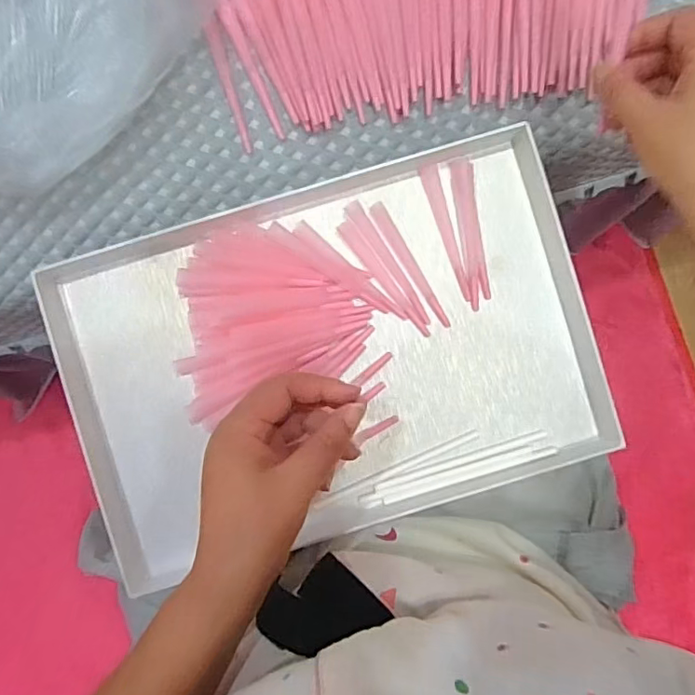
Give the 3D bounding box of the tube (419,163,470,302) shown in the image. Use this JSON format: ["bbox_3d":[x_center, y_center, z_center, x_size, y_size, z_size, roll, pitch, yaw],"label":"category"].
[{"bbox_3d":[0.078,-0.089,0.412,0.012,0.007,0.107,-18,90,0],"label":"tube"}]

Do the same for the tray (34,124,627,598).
[{"bbox_3d":[-0.013,0.008,0.412,0.386,0.047,0.256,-16,90,0],"label":"tray"}]

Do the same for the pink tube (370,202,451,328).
[{"bbox_3d":[0.050,-0.064,0.413,0.011,0.004,0.108,-32,90,0],"label":"pink tube"}]

